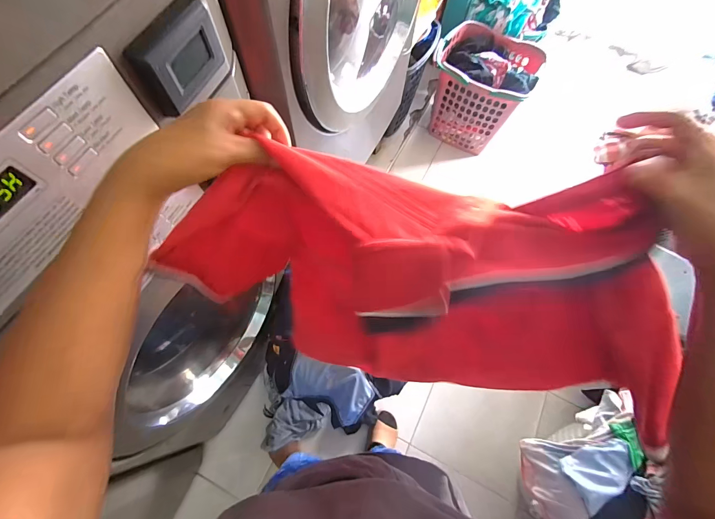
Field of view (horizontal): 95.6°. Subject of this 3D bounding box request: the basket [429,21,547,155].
[{"bbox_3d":[0.544,-0.773,1.499,0.408,0.374,0.335,28,70,8],"label":"basket"}]

